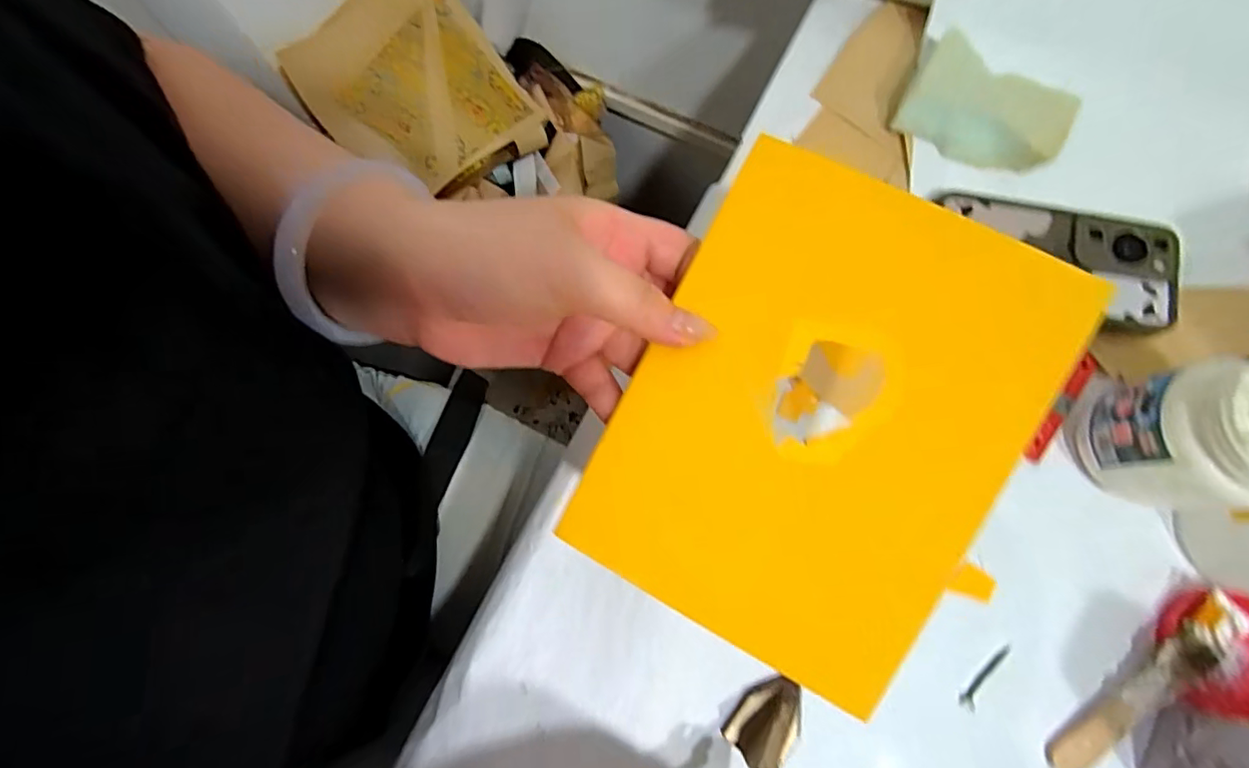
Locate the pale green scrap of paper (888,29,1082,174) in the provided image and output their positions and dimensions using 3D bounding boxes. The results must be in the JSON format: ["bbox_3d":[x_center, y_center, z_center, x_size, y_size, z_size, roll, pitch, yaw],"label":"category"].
[{"bbox_3d":[0.245,-0.186,0.373,0.101,0.032,0.056,26,78,5],"label":"pale green scrap of paper"}]

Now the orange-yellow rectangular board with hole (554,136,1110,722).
[{"bbox_3d":[0.077,0.016,0.223,0.147,0.005,0.190,29,95,10],"label":"orange-yellow rectangular board with hole"}]

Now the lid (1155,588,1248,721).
[{"bbox_3d":[0.350,0.157,0.317,0.076,0.018,0.069,10,77,2],"label":"lid"}]

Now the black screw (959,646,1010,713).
[{"bbox_3d":[0.213,0.172,0.321,0.007,0.004,0.045,43,81,9],"label":"black screw"}]

